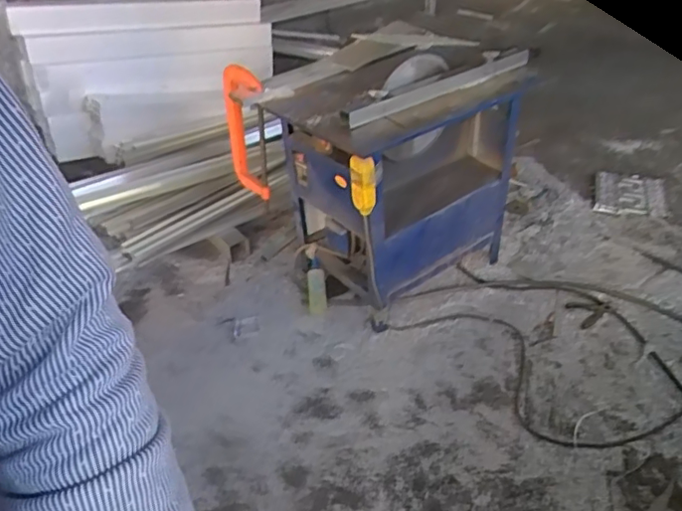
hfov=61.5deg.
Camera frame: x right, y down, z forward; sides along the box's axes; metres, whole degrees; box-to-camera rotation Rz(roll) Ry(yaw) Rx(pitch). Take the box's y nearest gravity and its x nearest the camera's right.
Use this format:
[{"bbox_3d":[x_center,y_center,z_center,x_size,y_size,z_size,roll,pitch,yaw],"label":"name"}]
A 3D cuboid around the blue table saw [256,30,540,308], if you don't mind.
[{"bbox_3d":[0.163,-0.263,1.671,0.608,0.665,0.509,-27,44,-27],"label":"blue table saw"}]

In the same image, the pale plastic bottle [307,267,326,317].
[{"bbox_3d":[-0.075,0.113,1.769,0.056,0.047,0.145,-3,82,-3],"label":"pale plastic bottle"}]

